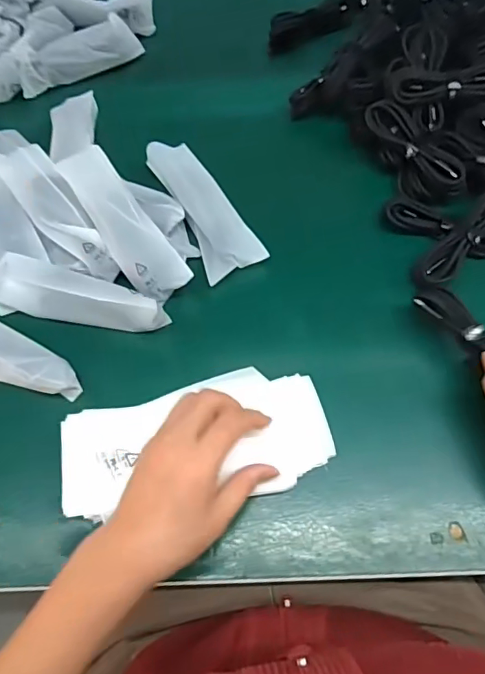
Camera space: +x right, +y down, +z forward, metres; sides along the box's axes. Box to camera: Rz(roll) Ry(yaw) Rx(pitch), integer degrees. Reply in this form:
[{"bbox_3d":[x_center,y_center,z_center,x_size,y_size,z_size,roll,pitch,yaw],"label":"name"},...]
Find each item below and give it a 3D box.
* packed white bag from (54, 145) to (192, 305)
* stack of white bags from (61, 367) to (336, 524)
[{"bbox_3d":[-0.107,-0.101,0.443,0.046,0.027,0.152,-34,86,-12],"label":"packed white bag"},{"bbox_3d":[-0.035,0.078,0.387,0.203,0.026,0.098,-8,67,-6],"label":"stack of white bags"}]

